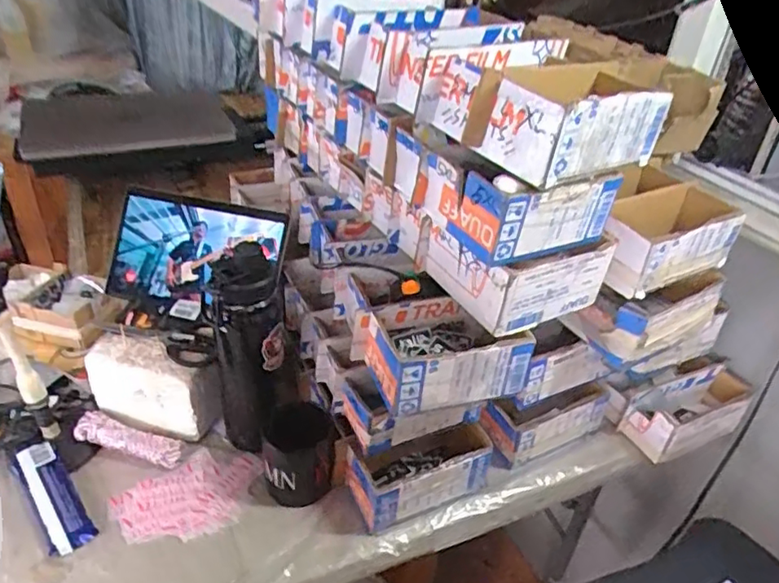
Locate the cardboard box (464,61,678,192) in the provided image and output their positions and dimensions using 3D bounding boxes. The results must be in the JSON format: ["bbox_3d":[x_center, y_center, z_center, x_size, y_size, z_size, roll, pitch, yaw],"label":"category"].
[{"bbox_3d":[0.161,-0.159,0.549,0.150,0.072,0.111,-22,43,-34],"label":"cardboard box"}]

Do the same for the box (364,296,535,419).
[{"bbox_3d":[0.055,0.064,0.621,0.156,0.069,0.103,-9,37,-21],"label":"box"}]

